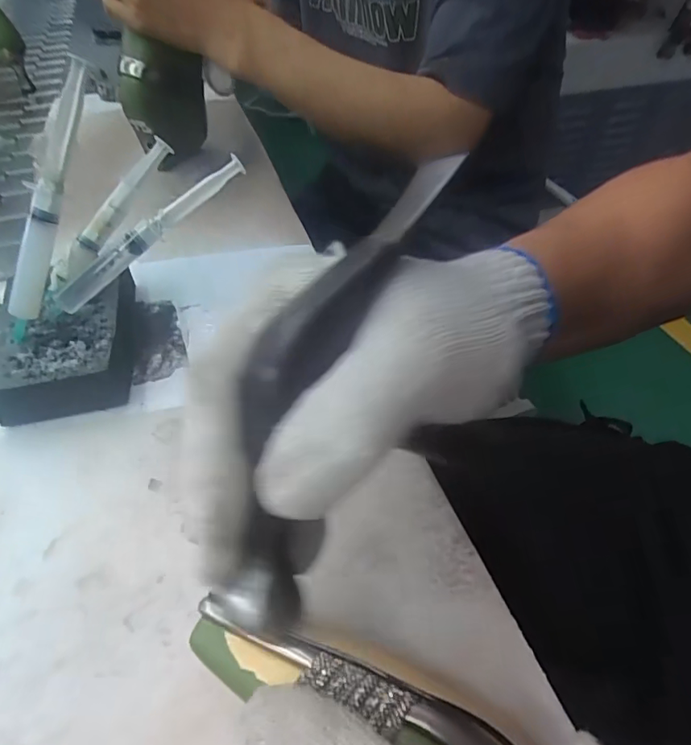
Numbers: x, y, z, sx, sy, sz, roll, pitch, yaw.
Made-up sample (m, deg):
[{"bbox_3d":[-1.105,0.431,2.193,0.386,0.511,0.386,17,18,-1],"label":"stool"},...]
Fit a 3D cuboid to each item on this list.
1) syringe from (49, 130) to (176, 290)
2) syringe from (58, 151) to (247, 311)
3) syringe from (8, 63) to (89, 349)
[{"bbox_3d":[-0.165,-0.111,0.358,0.020,0.017,0.125,36,88,29],"label":"syringe"},{"bbox_3d":[-0.132,-0.096,0.348,0.154,0.019,0.011,-41,55,-5],"label":"syringe"},{"bbox_3d":[-0.178,-0.095,0.301,0.016,0.167,0.016,36,23,30],"label":"syringe"}]

